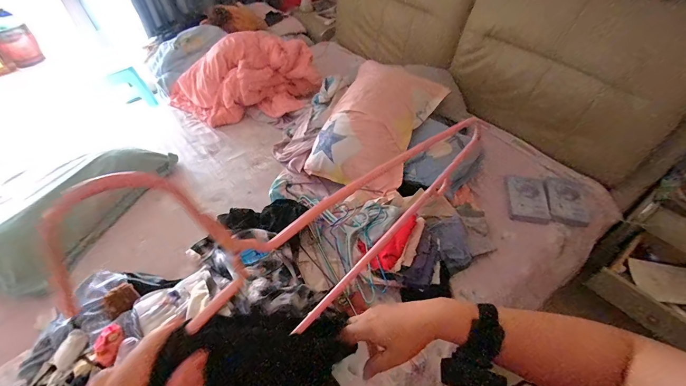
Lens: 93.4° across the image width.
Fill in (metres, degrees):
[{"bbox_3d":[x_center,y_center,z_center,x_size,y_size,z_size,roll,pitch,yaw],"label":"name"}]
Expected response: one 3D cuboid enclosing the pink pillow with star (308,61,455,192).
[{"bbox_3d":[0.134,-0.292,1.277,0.350,0.221,0.560,23,54,20],"label":"pink pillow with star"}]

